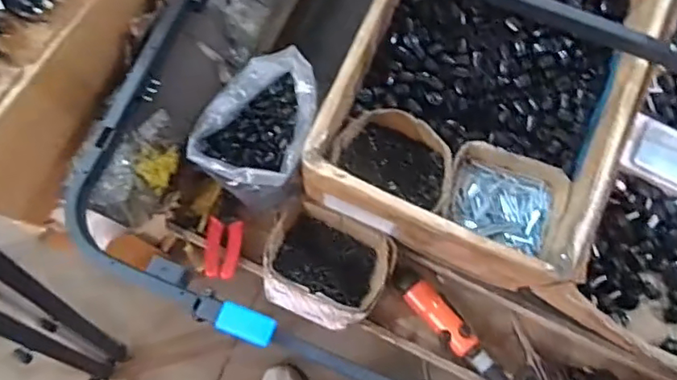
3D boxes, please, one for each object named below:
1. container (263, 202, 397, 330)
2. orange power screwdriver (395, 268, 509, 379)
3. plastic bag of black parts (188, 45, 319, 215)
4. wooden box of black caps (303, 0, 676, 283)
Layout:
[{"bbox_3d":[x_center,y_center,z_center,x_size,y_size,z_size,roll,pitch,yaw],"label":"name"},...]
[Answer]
[{"bbox_3d":[-0.017,0.108,0.801,0.169,0.077,0.148,21,77,4],"label":"container"},{"bbox_3d":[0.161,0.199,0.826,0.040,0.036,0.206,-40,80,-10],"label":"orange power screwdriver"},{"bbox_3d":[-0.099,-0.073,0.784,0.136,0.158,0.192,24,77,5],"label":"plastic bag of black parts"},{"bbox_3d":[0.215,-0.171,0.788,0.353,0.150,0.531,23,77,5],"label":"wooden box of black caps"}]

